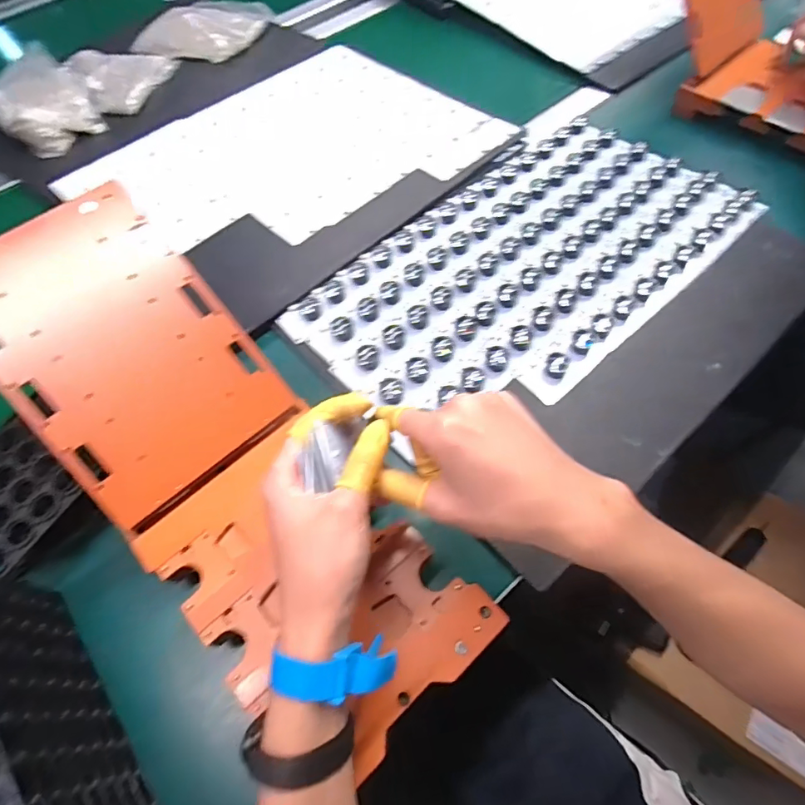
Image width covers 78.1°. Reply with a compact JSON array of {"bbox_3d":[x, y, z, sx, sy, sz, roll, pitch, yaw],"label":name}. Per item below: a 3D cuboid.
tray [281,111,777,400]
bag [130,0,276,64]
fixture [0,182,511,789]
[{"bbox_3d":[0.133,-0.155,0.529,0.470,0.018,0.261,-40,67,-17],"label":"tray"},{"bbox_3d":[-0.312,-0.612,0.809,0.163,0.031,0.201,27,66,16],"label":"bag"},{"bbox_3d":[-0.143,0.043,0.375,0.171,0.067,0.457,-42,83,-18],"label":"fixture"}]

